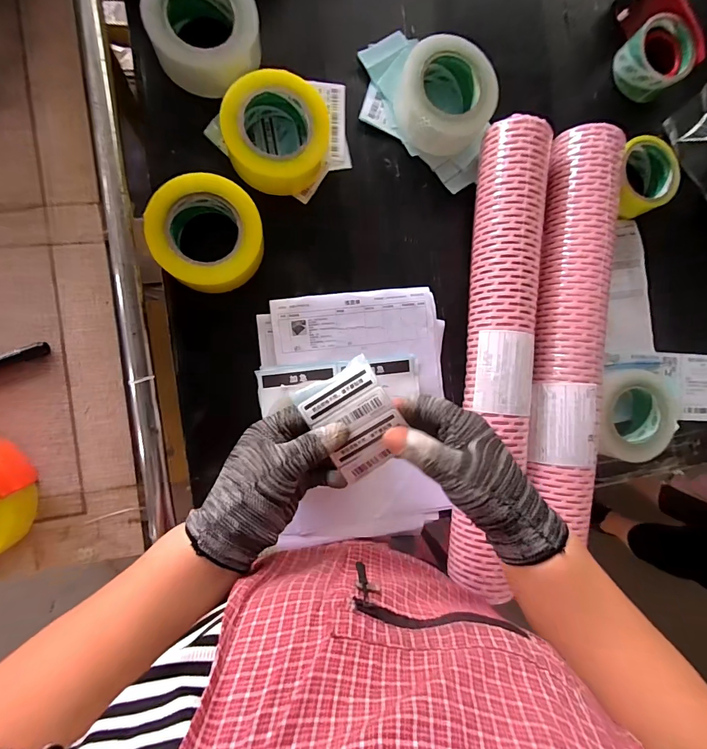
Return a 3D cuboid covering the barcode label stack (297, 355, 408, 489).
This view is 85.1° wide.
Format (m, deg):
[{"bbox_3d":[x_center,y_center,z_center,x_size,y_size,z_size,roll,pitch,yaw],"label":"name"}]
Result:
[{"bbox_3d":[0.002,0.039,0.323,0.067,0.009,0.090,-31,95,12],"label":"barcode label stack"}]

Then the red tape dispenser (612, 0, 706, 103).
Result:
[{"bbox_3d":[0.443,-0.492,0.562,0.096,0.069,0.157,4,85,-9],"label":"red tape dispenser"}]

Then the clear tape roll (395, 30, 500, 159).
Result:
[{"bbox_3d":[0.116,-0.356,0.502,0.124,0.061,0.123,46,79,-9],"label":"clear tape roll"}]

